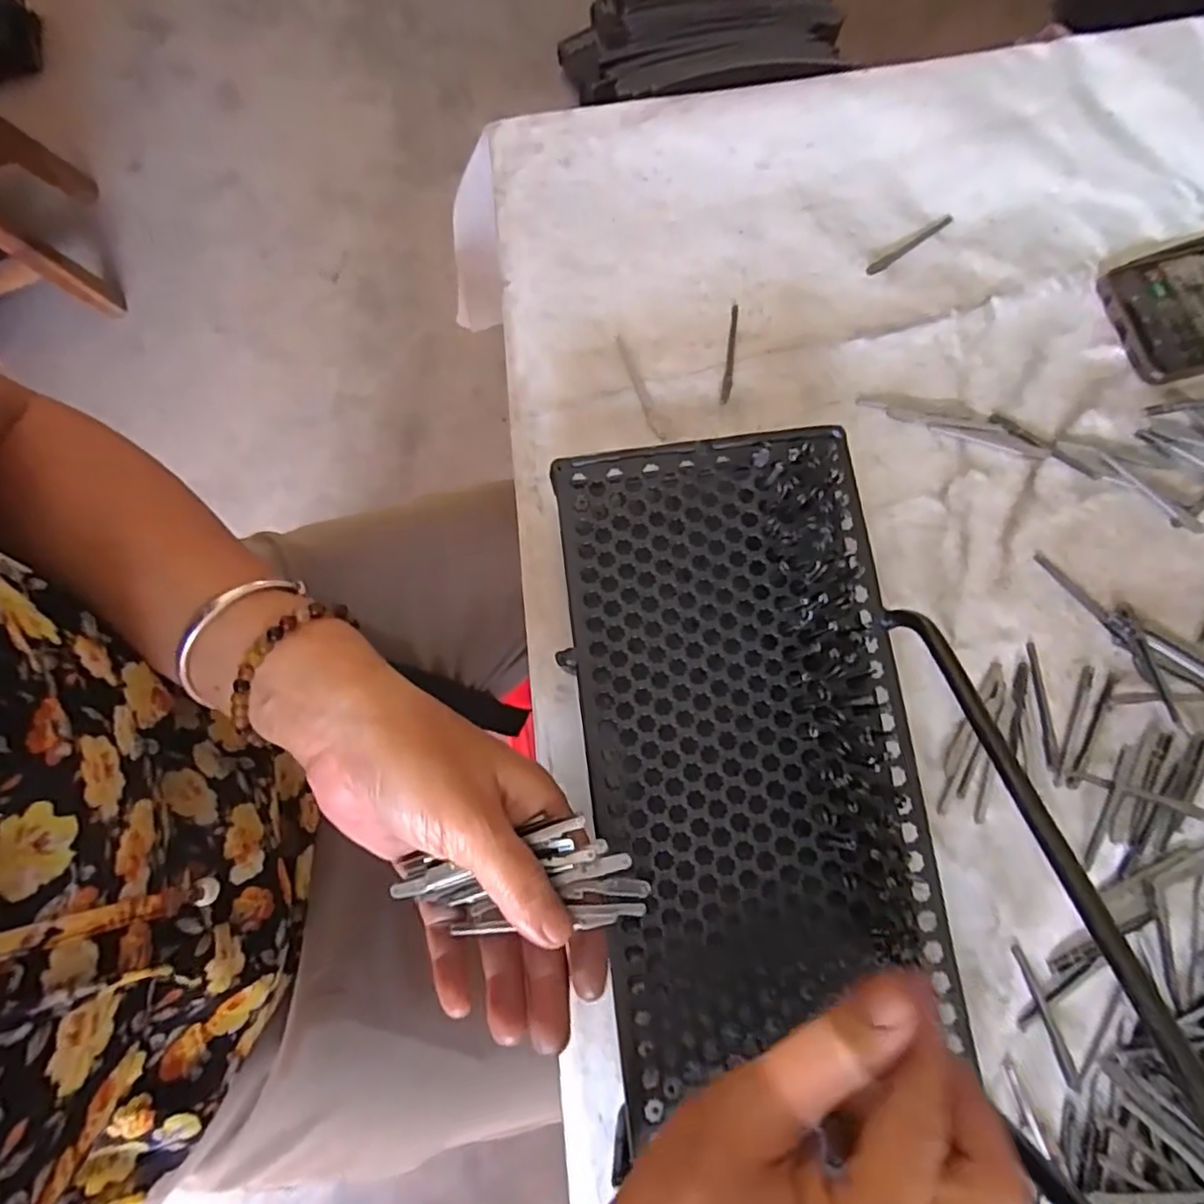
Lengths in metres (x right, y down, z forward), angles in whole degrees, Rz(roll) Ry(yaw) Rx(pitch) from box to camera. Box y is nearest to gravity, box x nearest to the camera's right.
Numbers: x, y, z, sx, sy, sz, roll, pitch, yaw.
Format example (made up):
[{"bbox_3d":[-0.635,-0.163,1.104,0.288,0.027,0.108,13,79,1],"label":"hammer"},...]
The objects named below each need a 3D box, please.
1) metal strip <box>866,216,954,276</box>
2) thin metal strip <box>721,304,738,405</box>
[{"bbox_3d":[0.194,-0.223,0.415,0.072,0.005,0.007,-35,80,-7],"label":"metal strip"},{"bbox_3d":[0.078,-0.150,0.398,0.005,0.004,0.066,8,78,2],"label":"thin metal strip"}]

